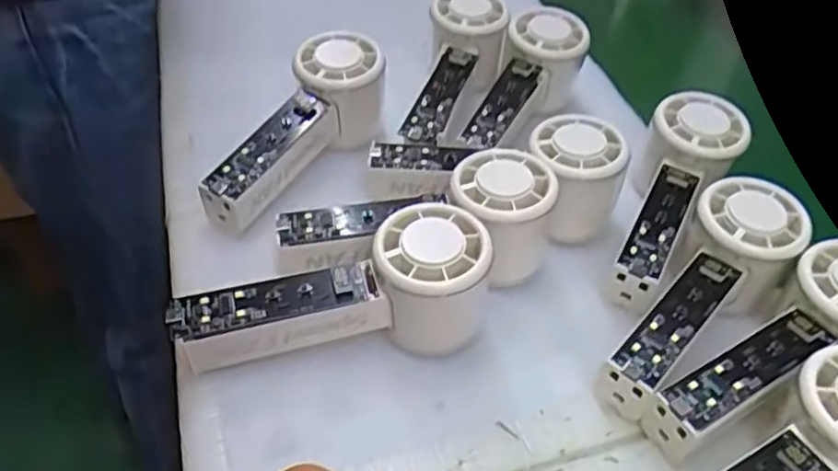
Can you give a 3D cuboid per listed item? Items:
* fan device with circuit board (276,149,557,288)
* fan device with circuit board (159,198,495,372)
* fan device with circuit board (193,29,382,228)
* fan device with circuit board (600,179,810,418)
[{"bbox_3d":[0.002,-0.005,0.381,0.150,0.053,0.060,-11,48,-18],"label":"fan device with circuit board"},{"bbox_3d":[-0.042,0.026,0.345,0.153,0.055,0.056,-6,46,-13],"label":"fan device with circuit board"},{"bbox_3d":[-0.073,-0.067,0.437,0.057,0.058,0.149,22,46,14],"label":"fan device with circuit board"},{"bbox_3d":[0.150,0.031,0.367,0.054,0.057,0.148,34,50,24],"label":"fan device with circuit board"}]

